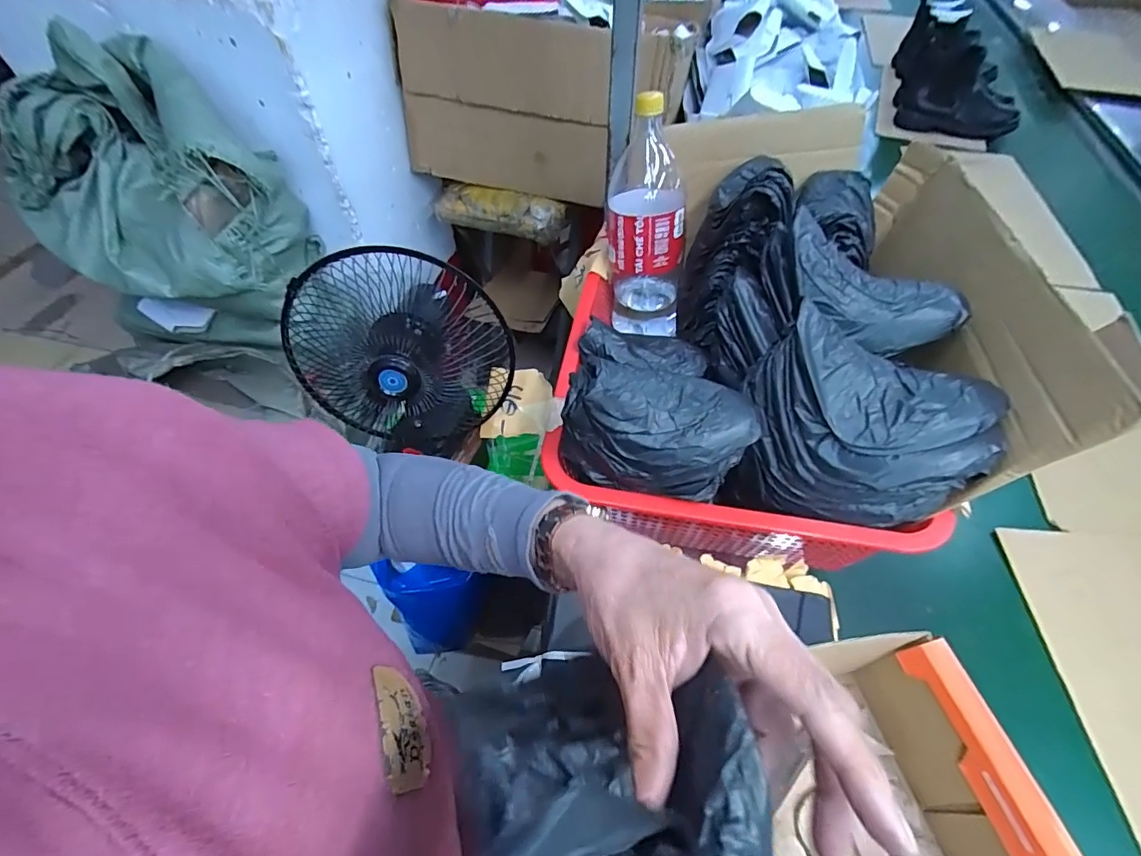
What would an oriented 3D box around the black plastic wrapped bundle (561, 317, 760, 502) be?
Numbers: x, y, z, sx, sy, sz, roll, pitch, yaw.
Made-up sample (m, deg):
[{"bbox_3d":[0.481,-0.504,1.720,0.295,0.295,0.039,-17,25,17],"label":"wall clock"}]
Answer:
[{"bbox_3d":[0.072,0.001,0.428,0.153,0.117,0.082,4,53,5],"label":"black plastic wrapped bundle"}]

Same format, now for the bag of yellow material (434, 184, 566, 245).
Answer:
[{"bbox_3d":[-0.172,-0.501,1.175,0.313,0.072,0.105,9,53,8],"label":"bag of yellow material"}]

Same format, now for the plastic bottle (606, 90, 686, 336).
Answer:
[{"bbox_3d":[0.096,-0.254,0.632,0.096,0.251,0.105,3,53,4],"label":"plastic bottle"}]

